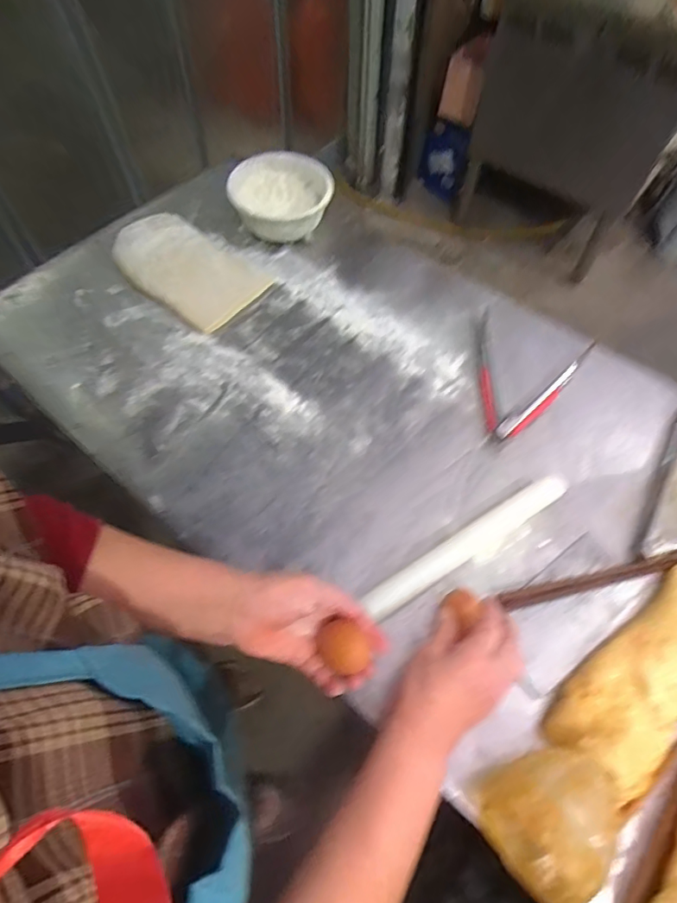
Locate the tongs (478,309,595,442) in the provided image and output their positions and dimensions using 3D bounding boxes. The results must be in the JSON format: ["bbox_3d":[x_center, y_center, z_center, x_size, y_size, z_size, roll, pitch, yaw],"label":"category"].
[{"bbox_3d":[0.254,-0.098,0.662,0.154,0.035,0.197,20,63,10],"label":"tongs"}]

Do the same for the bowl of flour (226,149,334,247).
[{"bbox_3d":[-0.093,-0.419,0.813,0.169,0.081,0.144,-9,62,-7],"label":"bowl of flour"}]

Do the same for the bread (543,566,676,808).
[{"bbox_3d":[0.312,0.214,0.467,0.240,0.039,0.094,-38,68,-19],"label":"bread"}]

